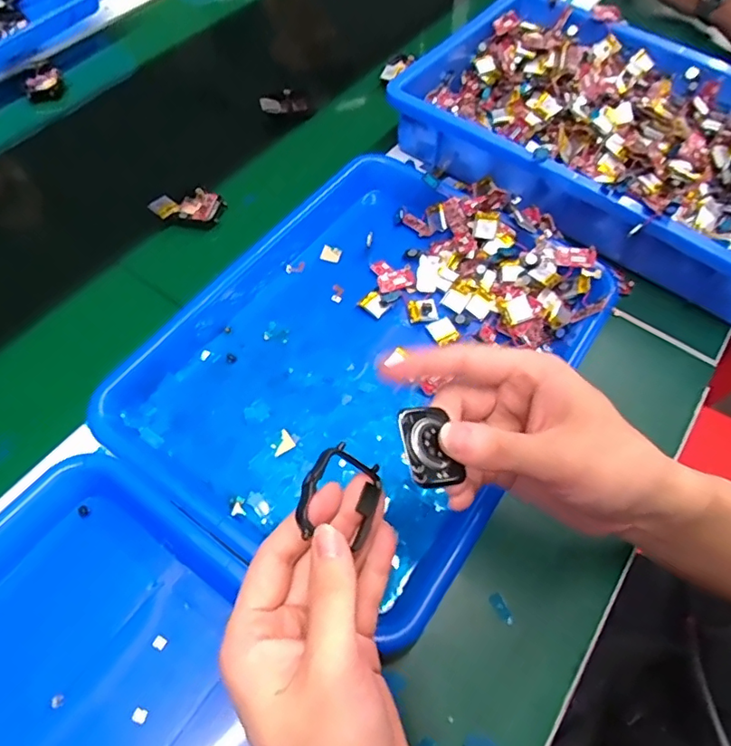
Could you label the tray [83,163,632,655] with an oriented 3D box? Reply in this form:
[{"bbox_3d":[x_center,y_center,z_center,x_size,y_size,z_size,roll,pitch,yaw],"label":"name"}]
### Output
[{"bbox_3d":[0.002,-0.027,0.384,0.261,0.034,0.331,32,63,15],"label":"tray"}]

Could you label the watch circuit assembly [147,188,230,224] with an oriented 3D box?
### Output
[{"bbox_3d":[-0.156,-0.149,0.467,0.059,0.014,0.035,3,60,-1],"label":"watch circuit assembly"}]

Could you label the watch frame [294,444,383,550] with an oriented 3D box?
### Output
[{"bbox_3d":[-0.012,0.058,0.254,0.038,0.004,0.044,36,59,-21],"label":"watch frame"}]

